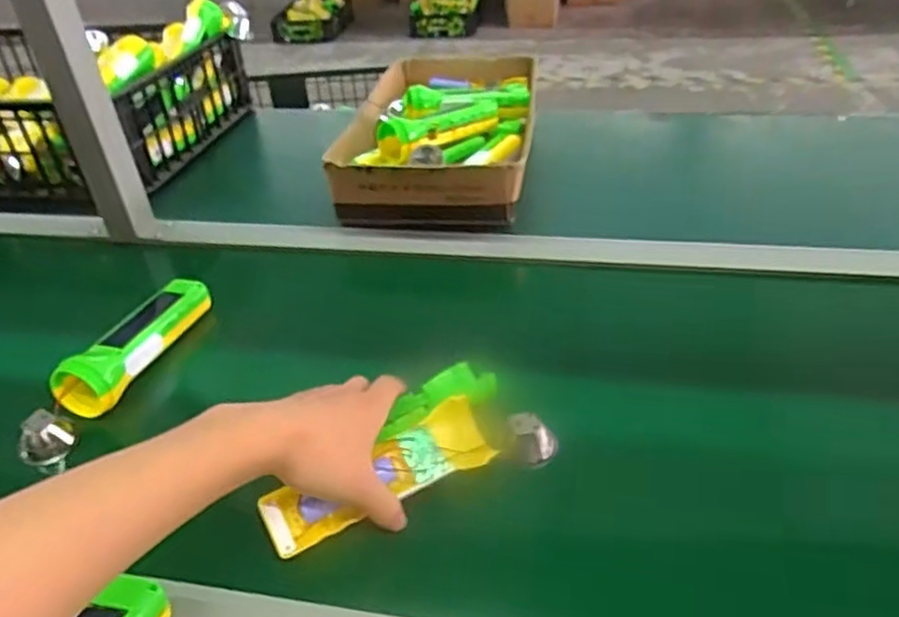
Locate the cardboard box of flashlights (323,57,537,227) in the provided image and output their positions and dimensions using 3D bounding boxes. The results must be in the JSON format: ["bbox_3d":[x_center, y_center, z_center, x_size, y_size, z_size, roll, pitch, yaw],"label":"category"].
[{"bbox_3d":[-0.008,-0.265,0.944,0.245,0.095,0.461,1,37,7],"label":"cardboard box of flashlights"}]

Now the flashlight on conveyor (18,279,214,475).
[{"bbox_3d":[-0.283,0.041,0.596,0.046,0.042,0.217,8,38,16],"label":"flashlight on conveyor"}]

